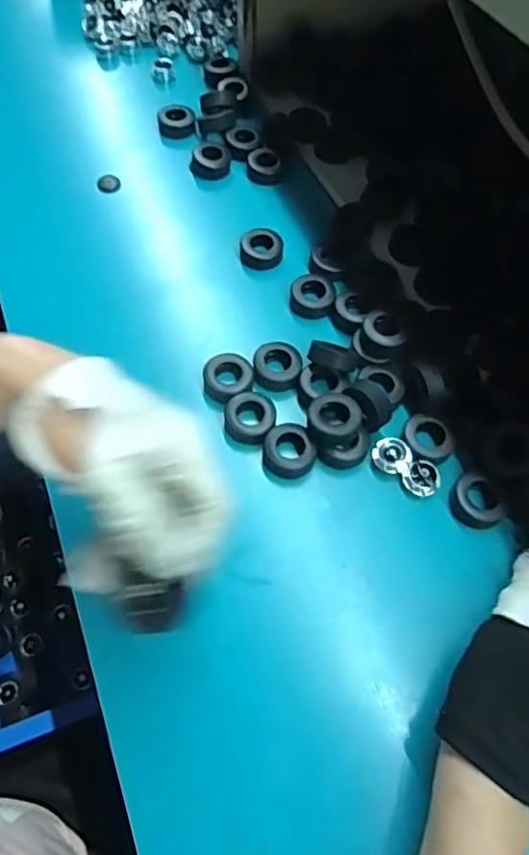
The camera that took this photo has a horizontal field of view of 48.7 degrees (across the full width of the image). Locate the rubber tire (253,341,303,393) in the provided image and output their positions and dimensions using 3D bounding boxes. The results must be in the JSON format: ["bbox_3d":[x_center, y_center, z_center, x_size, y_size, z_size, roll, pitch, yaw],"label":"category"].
[{"bbox_3d":[0.010,-0.046,0.446,0.036,0.018,0.034,1,63,0],"label":"rubber tire"}]

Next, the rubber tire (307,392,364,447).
[{"bbox_3d":[0.049,-0.006,0.409,0.035,0.020,0.034,0,63,-1],"label":"rubber tire"}]

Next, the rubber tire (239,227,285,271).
[{"bbox_3d":[-0.002,-0.154,0.505,0.036,0.015,0.035,0,63,-1],"label":"rubber tire"}]

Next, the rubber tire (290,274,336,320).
[{"bbox_3d":[0.040,-0.109,0.481,0.035,0.013,0.040,6,63,2],"label":"rubber tire"}]

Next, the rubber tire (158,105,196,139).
[{"bbox_3d":[-0.088,-0.305,0.583,0.036,0.016,0.033,-8,63,-4],"label":"rubber tire"}]

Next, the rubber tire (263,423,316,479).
[{"bbox_3d":[0.017,0.019,0.413,0.036,0.022,0.037,0,63,-1],"label":"rubber tire"}]

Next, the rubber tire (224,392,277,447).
[{"bbox_3d":[-0.010,-0.005,0.424,0.035,0.021,0.036,3,63,1],"label":"rubber tire"}]

